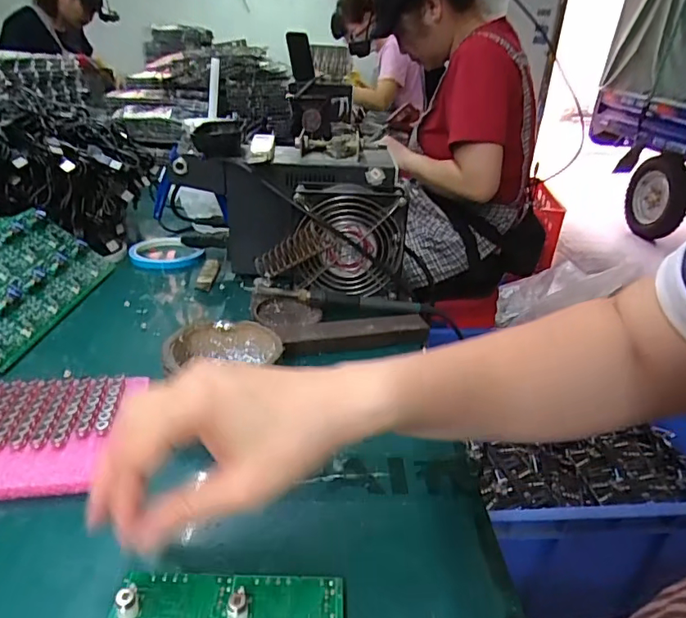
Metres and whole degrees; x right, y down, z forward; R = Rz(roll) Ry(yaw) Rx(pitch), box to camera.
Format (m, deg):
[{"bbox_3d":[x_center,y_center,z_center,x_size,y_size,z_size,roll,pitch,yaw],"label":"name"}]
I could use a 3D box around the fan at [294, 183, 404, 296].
[{"bbox_3d":[0.008,-0.072,0.550,0.114,0.106,0.057,7,26,6],"label":"fan"}]

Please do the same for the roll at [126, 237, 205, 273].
[{"bbox_3d":[-0.227,-0.073,0.658,0.086,0.014,0.086,-8,29,-23],"label":"roll"}]

